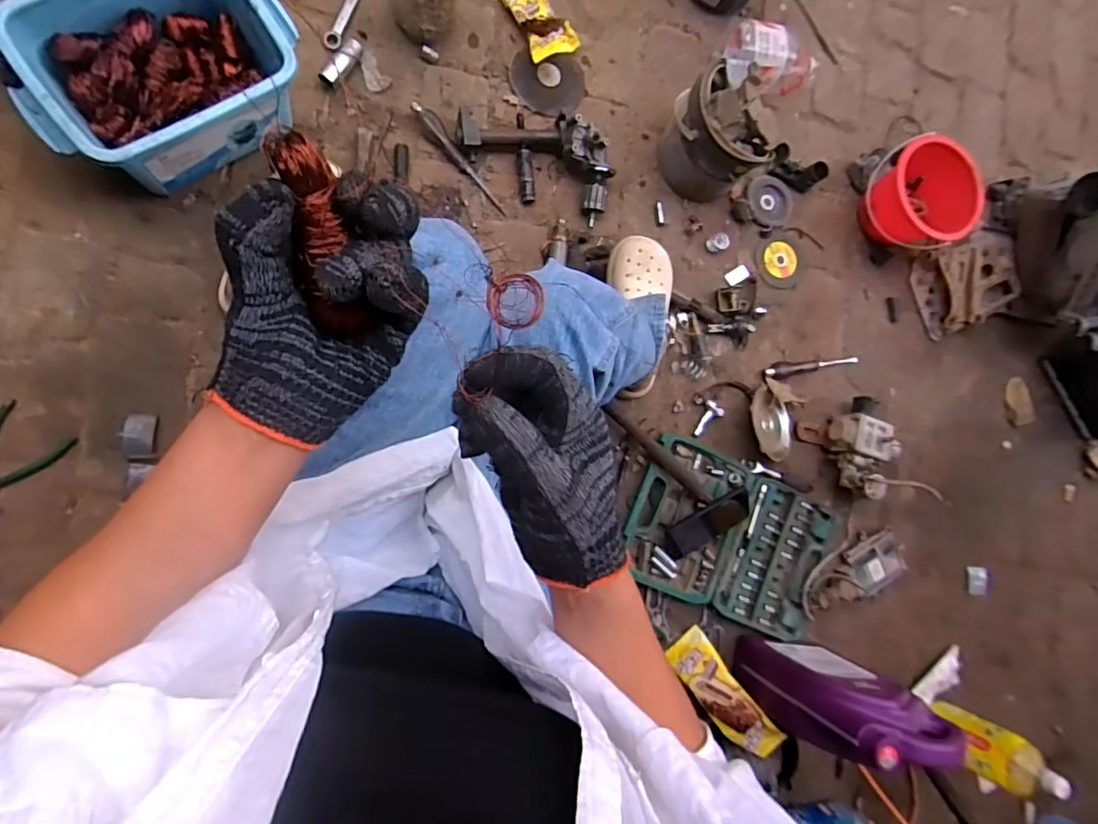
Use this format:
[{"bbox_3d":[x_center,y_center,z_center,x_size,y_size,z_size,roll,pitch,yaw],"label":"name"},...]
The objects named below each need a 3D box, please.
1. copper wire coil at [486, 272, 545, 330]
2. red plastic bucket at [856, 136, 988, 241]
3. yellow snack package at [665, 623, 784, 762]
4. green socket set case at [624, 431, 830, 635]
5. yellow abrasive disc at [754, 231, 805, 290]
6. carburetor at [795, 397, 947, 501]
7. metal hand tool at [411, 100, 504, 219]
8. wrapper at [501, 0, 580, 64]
[{"bbox_3d":[-0.020,-0.067,0.339,0.033,0.008,0.033,0,87,-9],"label":"copper wire coil"},{"bbox_3d":[0.618,-0.360,0.966,0.142,0.139,0.177,-29,96,-13],"label":"red plastic bucket"},{"bbox_3d":[0.282,0.460,0.910,0.074,0.025,0.205,-36,67,-9],"label":"yellow snack package"},{"bbox_3d":[0.308,0.215,0.956,0.367,0.033,0.248,24,83,-13],"label":"green socket set case"},{"bbox_3d":[0.412,-0.270,1.001,0.094,0.009,0.098,0,89,-8],"label":"yellow abrasive disc"},{"bbox_3d":[0.537,0.076,0.977,0.138,0.071,0.174,-24,96,-13],"label":"carburetor"},{"bbox_3d":[-0.136,-0.386,0.858,0.017,0.024,0.198,-46,110,-8],"label":"metal hand tool"},{"bbox_3d":[-0.017,-0.616,0.876,0.070,0.027,0.167,-26,78,-9],"label":"wrapper"}]

